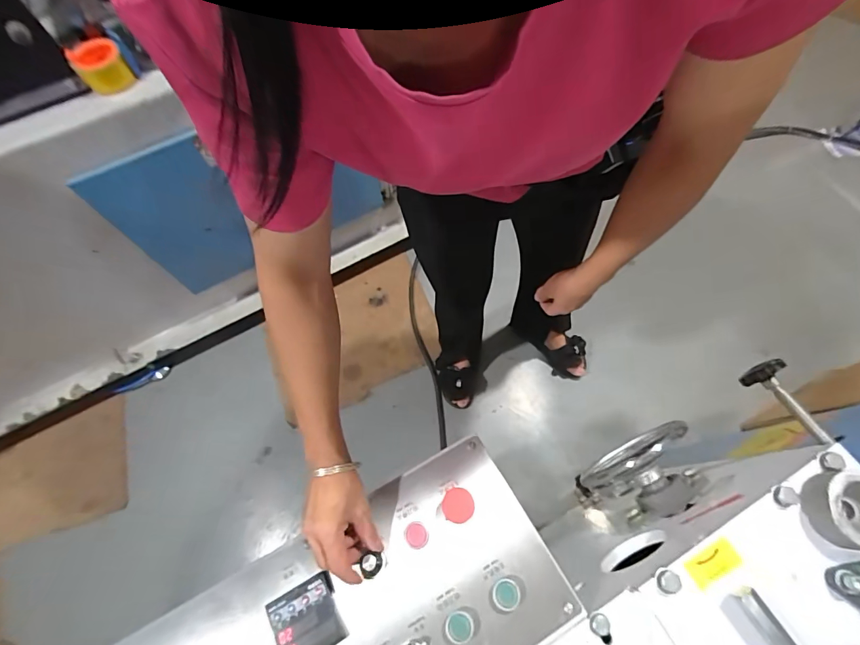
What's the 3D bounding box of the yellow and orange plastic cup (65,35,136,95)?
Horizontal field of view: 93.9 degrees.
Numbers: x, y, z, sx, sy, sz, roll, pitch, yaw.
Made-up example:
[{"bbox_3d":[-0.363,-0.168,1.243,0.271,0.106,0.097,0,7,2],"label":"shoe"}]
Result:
[{"bbox_3d":[-0.597,-0.465,0.736,0.083,0.064,0.084,-43,71,-16],"label":"yellow and orange plastic cup"}]

